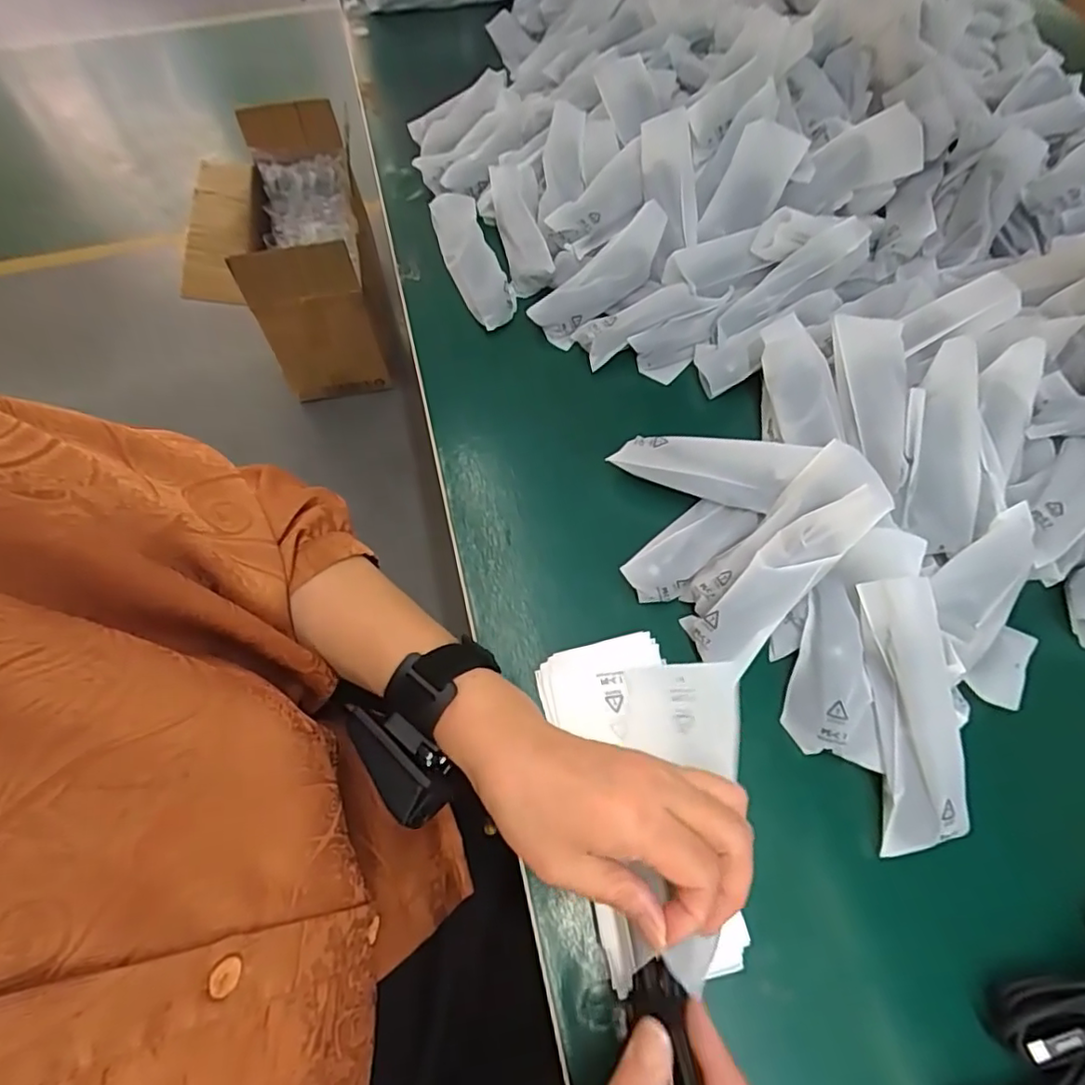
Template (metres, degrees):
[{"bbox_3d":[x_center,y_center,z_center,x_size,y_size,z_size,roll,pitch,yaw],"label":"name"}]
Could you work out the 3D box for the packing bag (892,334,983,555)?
[{"bbox_3d":[0.278,-0.067,0.421,0.045,0.017,0.151,1,74,47],"label":"packing bag"}]

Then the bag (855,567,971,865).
[{"bbox_3d":[0.216,0.097,0.350,0.047,0.033,0.148,-1,81,1],"label":"bag"}]

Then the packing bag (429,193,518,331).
[{"bbox_3d":[-0.066,-0.270,0.576,0.045,0.033,0.161,-20,72,-11],"label":"packing bag"}]

